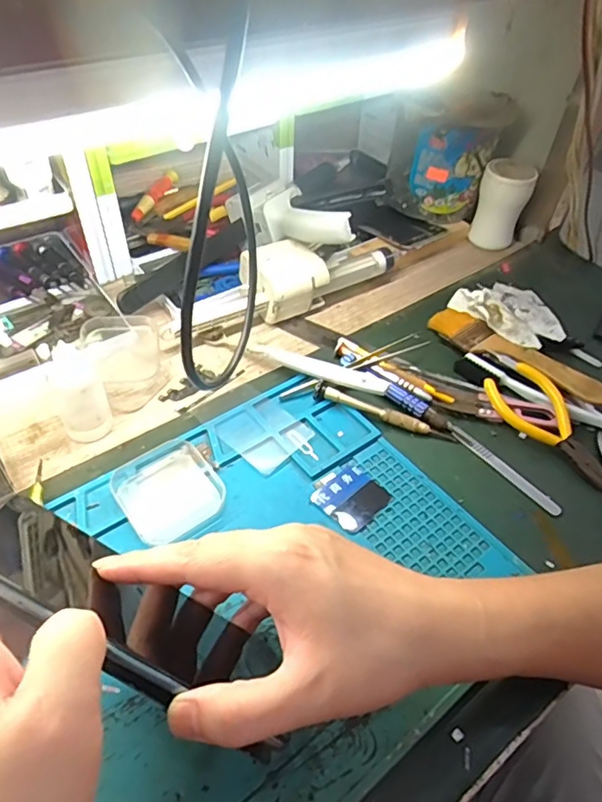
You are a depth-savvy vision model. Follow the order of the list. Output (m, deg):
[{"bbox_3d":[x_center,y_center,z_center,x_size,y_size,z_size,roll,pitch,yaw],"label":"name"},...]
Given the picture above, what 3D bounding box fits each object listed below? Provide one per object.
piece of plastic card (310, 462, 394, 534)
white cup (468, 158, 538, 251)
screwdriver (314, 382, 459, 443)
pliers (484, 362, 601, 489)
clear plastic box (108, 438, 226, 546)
[{"bbox_3d":[0.037,0.066,0.382,0.045,0.005,0.040,-34,57,-30],"label":"piece of plastic card"},{"bbox_3d":[0.219,-0.214,0.601,0.053,0.081,0.043,15,48,11],"label":"white cup"},{"bbox_3d":[0.066,0.008,0.432,0.114,0.014,0.011,16,48,12],"label":"screwdriver"},{"bbox_3d":[0.194,0.020,0.422,0.049,0.022,0.117,-18,50,-19],"label":"pliers"},{"bbox_3d":[-0.092,0.059,0.376,0.062,0.014,0.068,-28,54,-27],"label":"clear plastic box"}]

